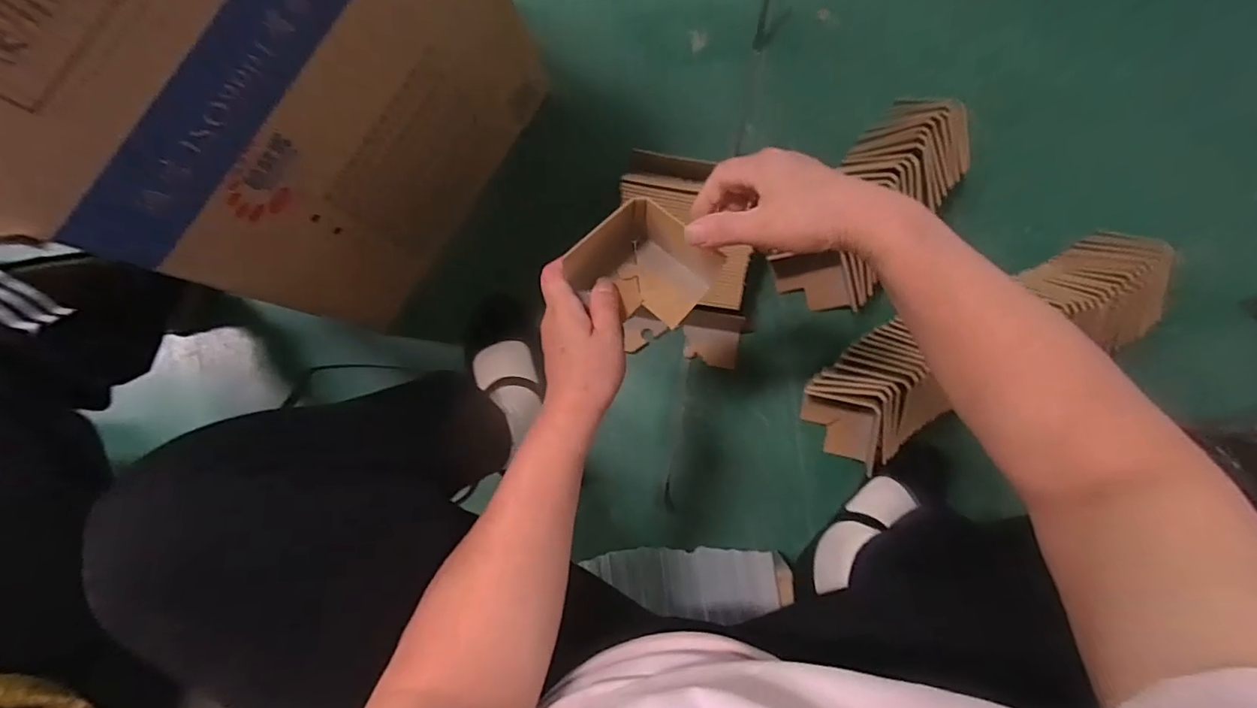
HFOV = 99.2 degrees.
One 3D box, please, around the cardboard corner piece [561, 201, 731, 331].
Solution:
[{"bbox_3d":[0.012,-0.068,0.408,0.095,0.042,0.083,33,88,8],"label":"cardboard corner piece"}]

